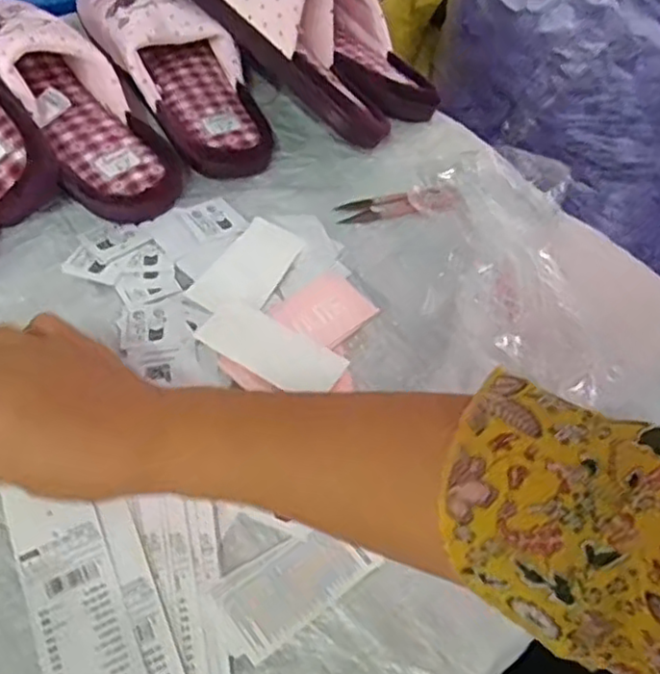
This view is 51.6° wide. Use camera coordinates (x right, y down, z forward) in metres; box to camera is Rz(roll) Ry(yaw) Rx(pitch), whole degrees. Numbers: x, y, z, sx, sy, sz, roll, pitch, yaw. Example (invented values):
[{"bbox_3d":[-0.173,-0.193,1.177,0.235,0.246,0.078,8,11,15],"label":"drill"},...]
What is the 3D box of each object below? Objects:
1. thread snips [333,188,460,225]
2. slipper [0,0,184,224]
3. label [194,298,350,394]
[{"bbox_3d":[0.055,-0.108,0.561,0.096,0.007,0.030,-9,54,5],"label":"thread snips"},{"bbox_3d":[-0.203,-0.189,0.527,0.081,0.062,0.236,-34,81,-26],"label":"slipper"},{"bbox_3d":[-0.039,0.007,0.452,0.096,0.004,0.043,32,53,13],"label":"label"}]

